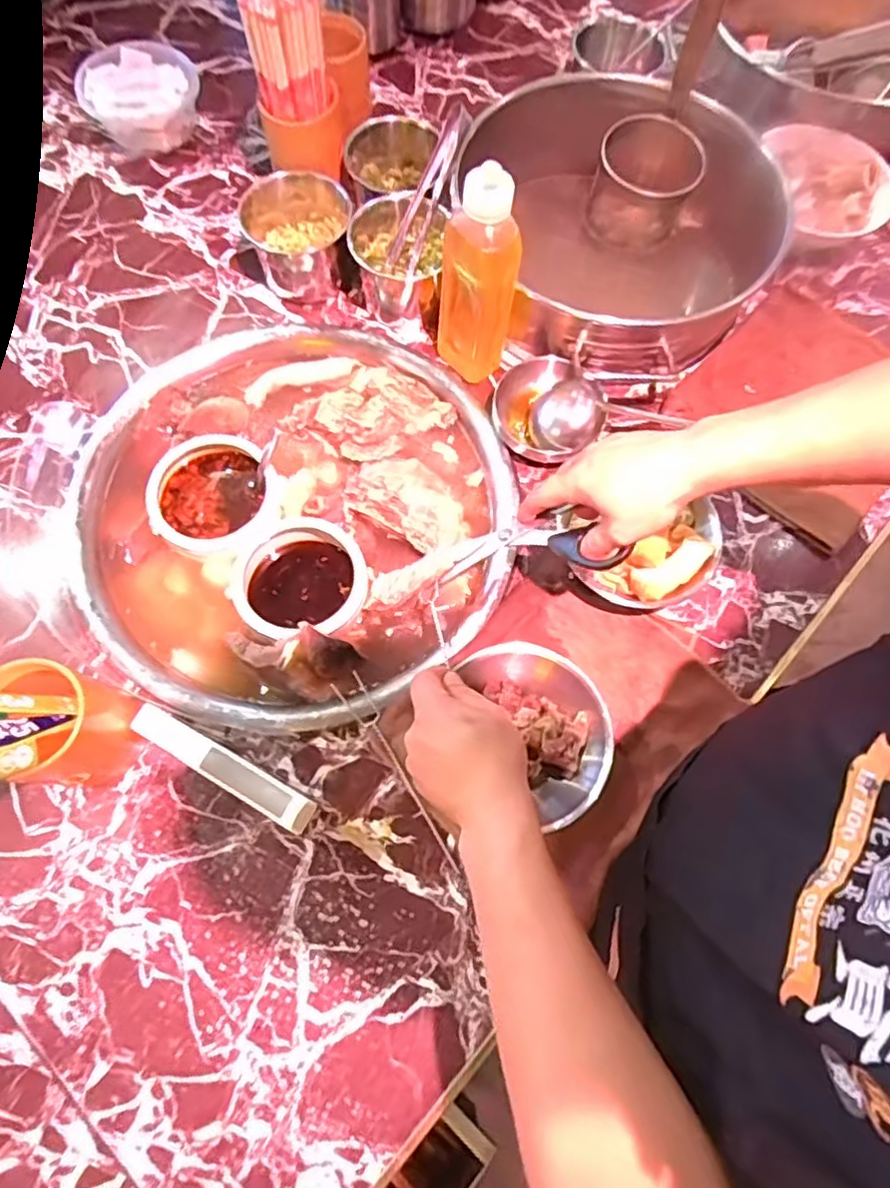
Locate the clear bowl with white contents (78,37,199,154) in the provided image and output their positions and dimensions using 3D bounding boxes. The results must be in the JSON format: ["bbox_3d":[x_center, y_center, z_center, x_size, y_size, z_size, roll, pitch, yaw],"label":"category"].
[{"bbox_3d":[-0.385,-0.632,0.817,0.141,0.064,0.125,-17,71,-7],"label":"clear bowl with white contents"}]

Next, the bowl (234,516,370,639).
[{"bbox_3d":[-0.138,-0.012,0.626,0.121,0.050,0.118,1,70,-2],"label":"bowl"}]

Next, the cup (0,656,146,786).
[{"bbox_3d":[-0.299,0.105,0.507,0.071,0.124,0.078,0,69,-1],"label":"cup"}]

